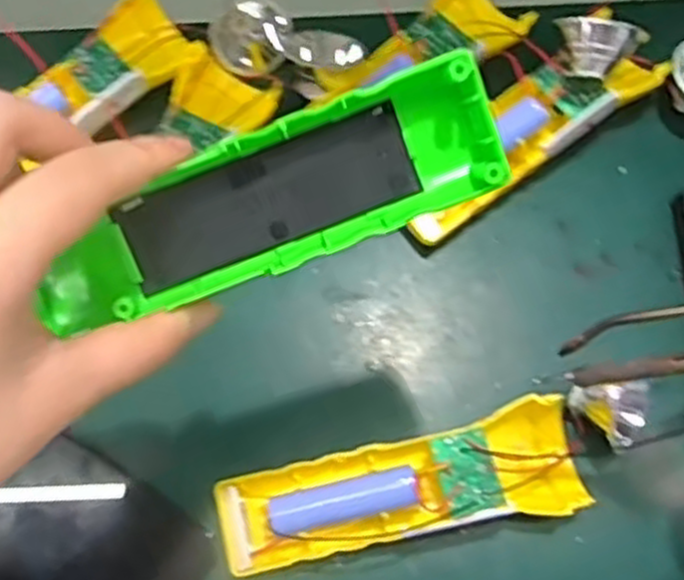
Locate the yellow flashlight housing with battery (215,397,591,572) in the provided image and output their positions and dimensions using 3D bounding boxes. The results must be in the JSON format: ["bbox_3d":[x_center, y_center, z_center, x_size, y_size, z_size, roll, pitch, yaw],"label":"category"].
[{"bbox_3d":[0.027,0.093,0.368,0.166,0.041,0.052,-13,70,-5],"label":"yellow flashlight housing with battery"}]

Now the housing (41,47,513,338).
[{"bbox_3d":[-0.021,-0.027,0.243,0.139,0.024,0.042,-23,104,0],"label":"housing"}]

